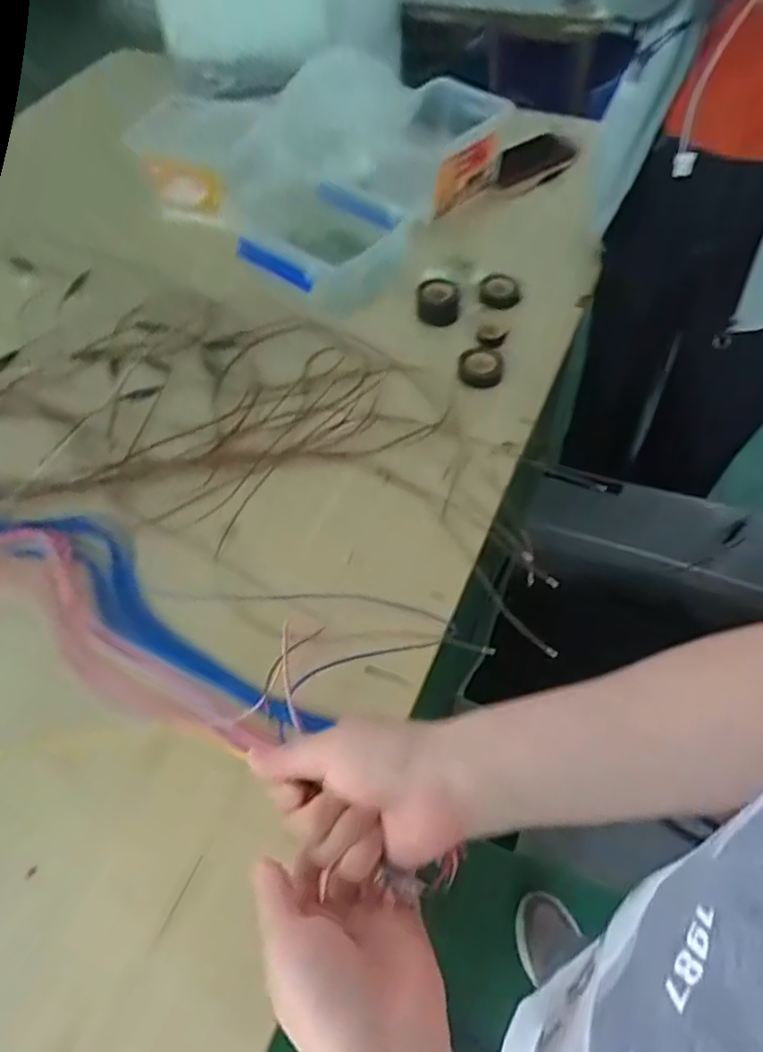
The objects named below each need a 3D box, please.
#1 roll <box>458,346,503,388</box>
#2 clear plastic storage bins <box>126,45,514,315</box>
[{"bbox_3d":[0.125,-0.204,0.806,0.057,0.026,0.055,-2,58,3],"label":"roll"},{"bbox_3d":[-0.097,-0.580,0.983,0.438,0.132,0.454,32,64,21],"label":"clear plastic storage bins"}]

